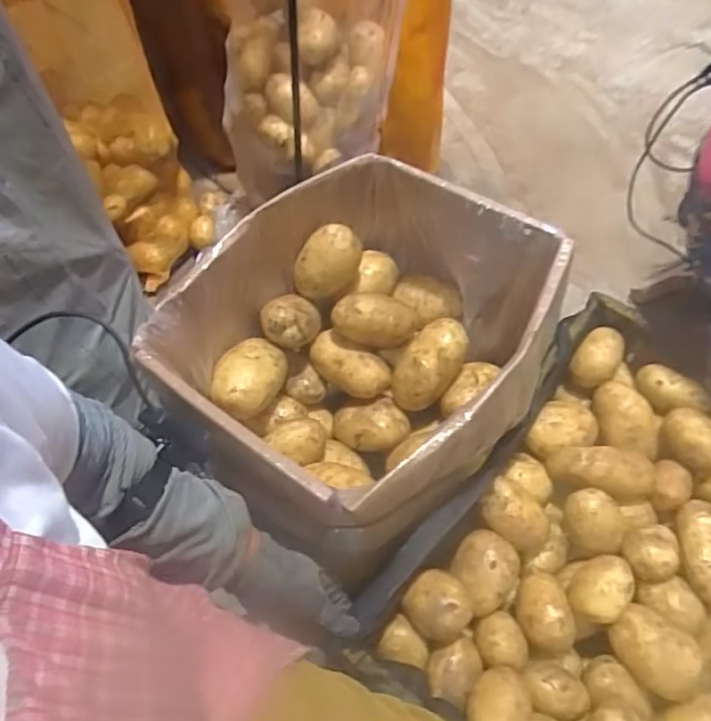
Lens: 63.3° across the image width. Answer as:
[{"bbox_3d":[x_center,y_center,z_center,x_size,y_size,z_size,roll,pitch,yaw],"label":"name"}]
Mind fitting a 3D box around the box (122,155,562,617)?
[{"bbox_3d":[0.011,-0.010,0.758,0.408,0.248,0.461,30,62,20],"label":"box"}]

